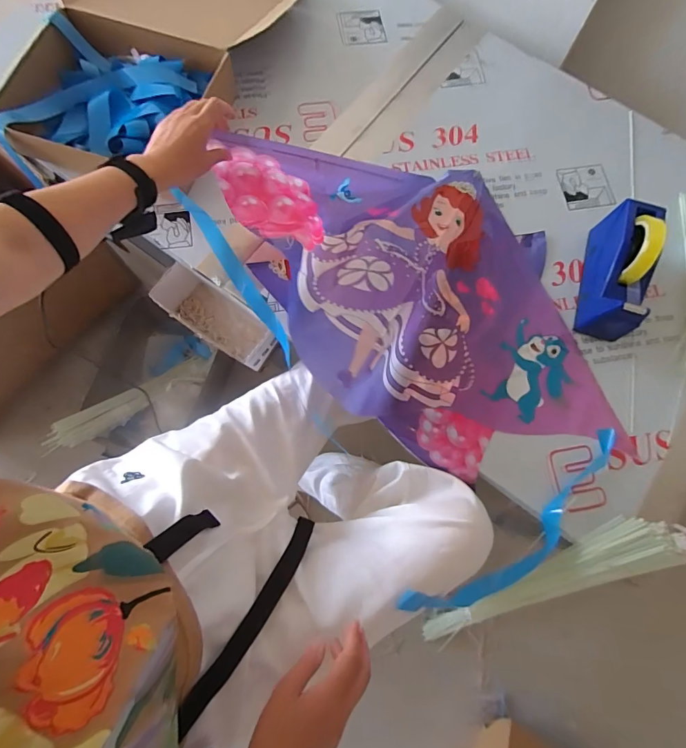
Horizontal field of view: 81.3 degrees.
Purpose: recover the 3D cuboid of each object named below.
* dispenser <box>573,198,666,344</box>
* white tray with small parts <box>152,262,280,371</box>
[{"bbox_3d":[0.437,-0.170,0.636,0.072,0.120,0.206,13,76,1],"label":"dispenser"},{"bbox_3d":[-0.228,-0.100,0.725,0.210,0.098,0.096,34,77,6],"label":"white tray with small parts"}]

